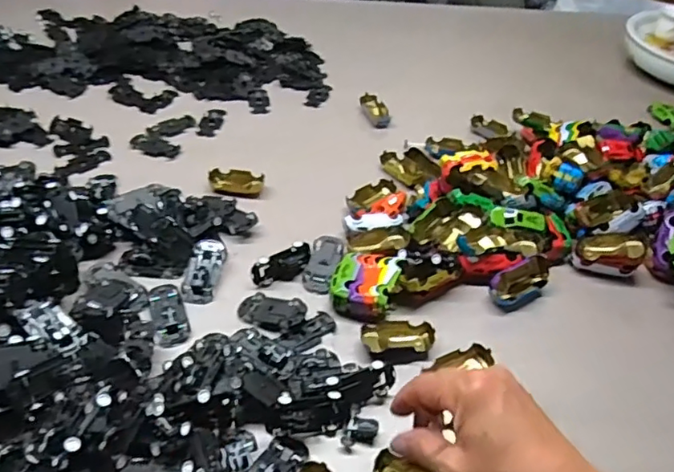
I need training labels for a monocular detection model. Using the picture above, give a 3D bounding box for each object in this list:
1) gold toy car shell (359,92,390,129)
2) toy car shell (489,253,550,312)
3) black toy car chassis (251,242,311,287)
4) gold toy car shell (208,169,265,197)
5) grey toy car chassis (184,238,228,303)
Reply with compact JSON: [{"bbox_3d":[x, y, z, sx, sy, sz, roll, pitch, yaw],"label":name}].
[{"bbox_3d":[0.055,-0.179,0.807,0.031,0.016,0.065,-15,46,-20],"label":"gold toy car shell"},{"bbox_3d":[0.180,0.046,0.554,0.069,0.026,0.032,-23,49,-26],"label":"toy car shell"},{"bbox_3d":[-0.053,0.028,0.553,0.063,0.026,0.019,-22,49,-25],"label":"black toy car chassis"},{"bbox_3d":[-0.117,-0.060,0.661,0.063,0.016,0.036,0,43,-4],"label":"gold toy car shell"},{"bbox_3d":[-0.128,0.032,0.551,0.031,0.010,0.071,7,56,4],"label":"grey toy car chassis"}]

